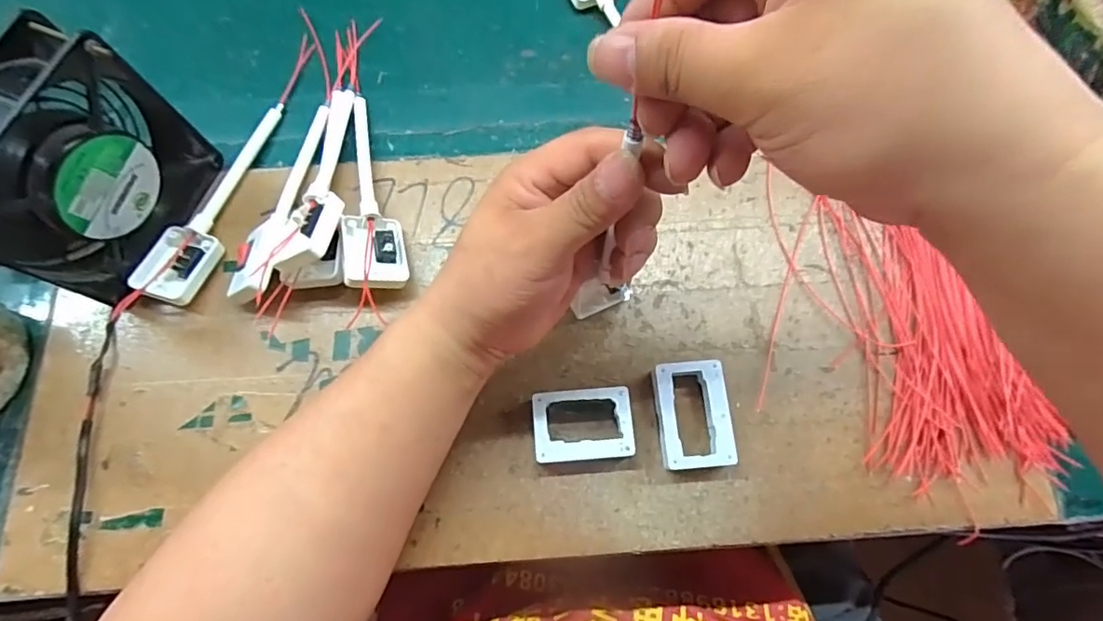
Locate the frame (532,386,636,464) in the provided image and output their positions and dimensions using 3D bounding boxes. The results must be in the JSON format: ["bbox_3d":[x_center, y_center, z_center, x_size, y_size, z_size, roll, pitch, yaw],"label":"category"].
[{"bbox_3d":[0.019,0.067,0.321,0.056,0.017,0.040,-4,73,-1],"label":"frame"}]

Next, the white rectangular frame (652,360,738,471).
[{"bbox_3d":[0.082,0.061,0.322,0.042,0.017,0.060,-5,74,-1],"label":"white rectangular frame"}]

